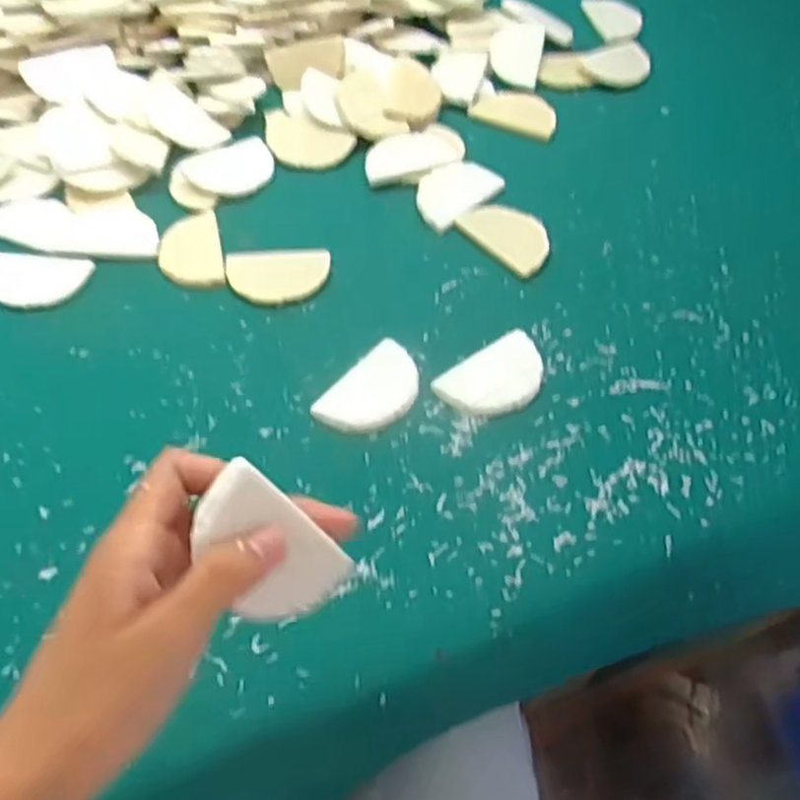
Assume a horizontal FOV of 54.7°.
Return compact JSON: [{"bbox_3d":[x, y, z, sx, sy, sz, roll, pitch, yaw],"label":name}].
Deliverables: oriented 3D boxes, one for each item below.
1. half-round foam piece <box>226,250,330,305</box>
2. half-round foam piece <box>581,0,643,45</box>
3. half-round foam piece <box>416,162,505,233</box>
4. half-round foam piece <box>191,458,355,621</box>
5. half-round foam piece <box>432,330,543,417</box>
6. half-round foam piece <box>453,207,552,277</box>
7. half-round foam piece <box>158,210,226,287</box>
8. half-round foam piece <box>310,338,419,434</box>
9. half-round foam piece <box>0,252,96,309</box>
[{"bbox_3d":[-0.082,-0.083,0.517,0.068,0.004,0.044,-2,56,0],"label":"half-round foam piece"},{"bbox_3d":[0.194,-0.345,0.699,0.044,0.006,0.081,-9,56,-5],"label":"half-round foam piece"},{"bbox_3d":[0.037,-0.151,0.560,0.064,0.009,0.046,-37,63,-21],"label":"half-round foam piece"},{"bbox_3d":[-0.048,0.055,0.278,0.038,0.063,0.004,-47,25,-16],"label":"half-round foam piece"},{"bbox_3d":[0.059,-0.013,0.467,0.068,0.006,0.045,-35,62,-20],"label":"half-round foam piece"},{"bbox_3d":[0.077,-0.115,0.539,0.043,0.005,0.068,-37,63,-21],"label":"half-round foam piece"},{"bbox_3d":[-0.144,-0.104,0.531,0.042,0.004,0.070,-11,57,-7],"label":"half-round foam piece"},{"bbox_3d":[-0.015,-0.005,0.463,0.043,0.004,0.070,34,63,21],"label":"half-round foam piece"},{"bbox_3d":[-0.246,-0.082,0.516,0.071,0.004,0.047,8,57,7],"label":"half-round foam piece"}]

